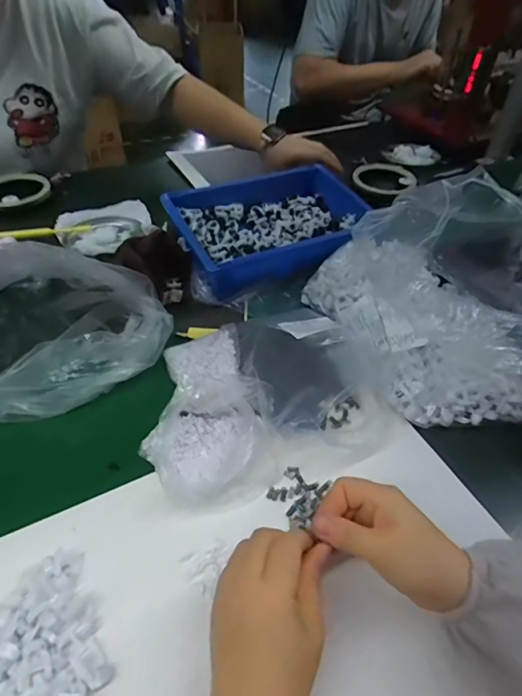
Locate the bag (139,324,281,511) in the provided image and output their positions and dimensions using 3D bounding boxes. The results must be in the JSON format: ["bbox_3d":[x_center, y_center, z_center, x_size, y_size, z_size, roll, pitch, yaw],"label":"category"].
[{"bbox_3d":[-0.060,0.064,0.454,0.131,0.040,0.203,-7,48,-10],"label":"bag"}]

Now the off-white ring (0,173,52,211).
[{"bbox_3d":[-0.450,-0.289,0.784,0.119,0.021,0.115,1,47,-2],"label":"off-white ring"}]

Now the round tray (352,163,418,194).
[{"bbox_3d":[0.251,-0.344,0.868,0.128,0.012,0.143,-9,44,-10],"label":"round tray"}]

